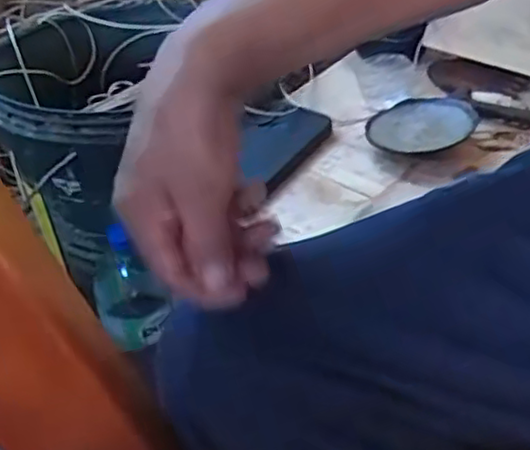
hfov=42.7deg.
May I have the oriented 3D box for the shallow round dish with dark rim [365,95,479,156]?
[{"bbox_3d":[0.144,-0.093,0.623,0.096,0.008,0.084,-3,40,10],"label":"shallow round dish with dark rim"}]

